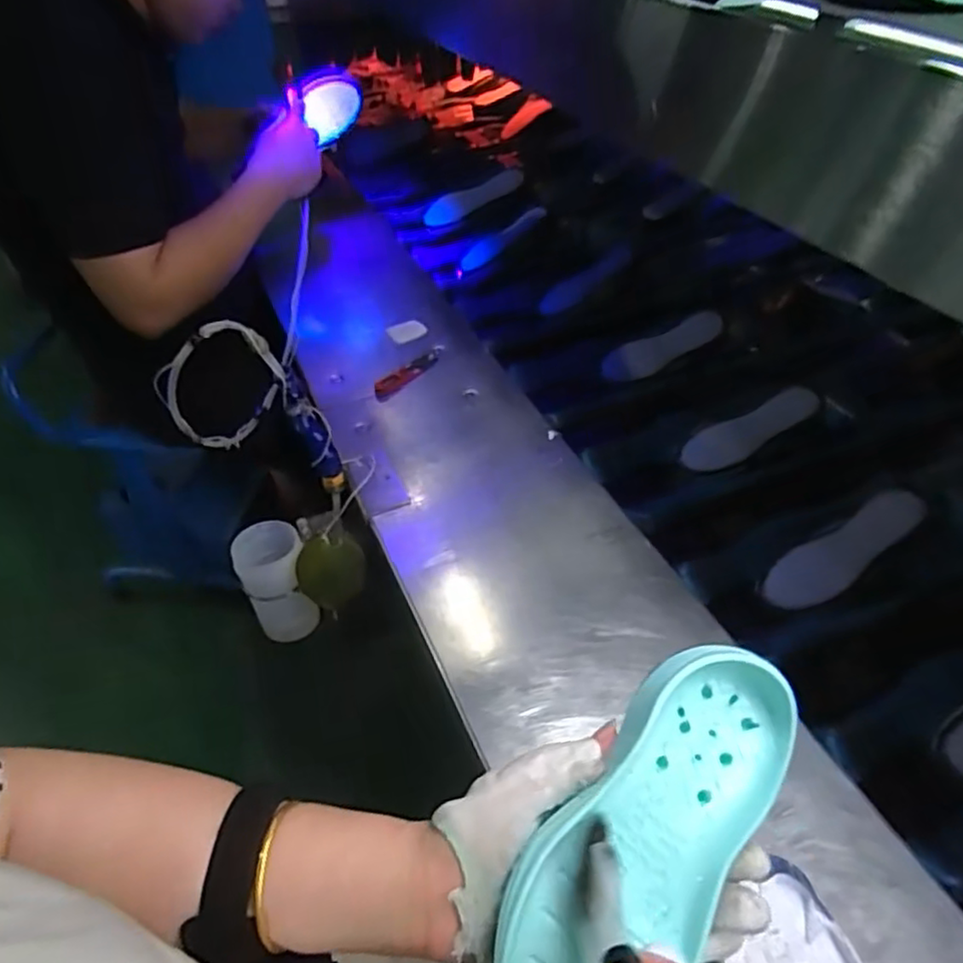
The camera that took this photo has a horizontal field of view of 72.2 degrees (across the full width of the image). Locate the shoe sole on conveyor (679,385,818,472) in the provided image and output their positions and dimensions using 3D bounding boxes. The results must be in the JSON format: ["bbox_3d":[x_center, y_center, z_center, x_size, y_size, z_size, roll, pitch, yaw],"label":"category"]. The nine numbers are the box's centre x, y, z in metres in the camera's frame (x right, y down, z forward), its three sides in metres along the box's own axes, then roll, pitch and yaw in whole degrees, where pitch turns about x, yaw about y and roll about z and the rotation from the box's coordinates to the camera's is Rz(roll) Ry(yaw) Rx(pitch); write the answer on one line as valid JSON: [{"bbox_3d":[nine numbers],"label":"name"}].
[{"bbox_3d":[0.312,-0.059,0.766,0.162,0.009,0.046,-26,75,5],"label":"shoe sole on conveyor"}]

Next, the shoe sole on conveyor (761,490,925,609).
[{"bbox_3d":[0.350,0.068,0.639,0.162,0.012,0.052,-37,49,7],"label":"shoe sole on conveyor"}]

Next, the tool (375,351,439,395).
[{"bbox_3d":[-0.088,-0.137,0.823,0.023,0.014,0.112,28,51,25],"label":"tool"}]

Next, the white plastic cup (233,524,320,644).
[{"bbox_3d":[-0.226,0.109,0.732,0.068,0.131,0.079,-15,46,-15],"label":"white plastic cup"}]

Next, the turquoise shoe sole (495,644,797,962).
[{"bbox_3d":[0.071,0.152,0.284,0.067,0.031,0.192,32,67,29],"label":"turquoise shoe sole"}]

